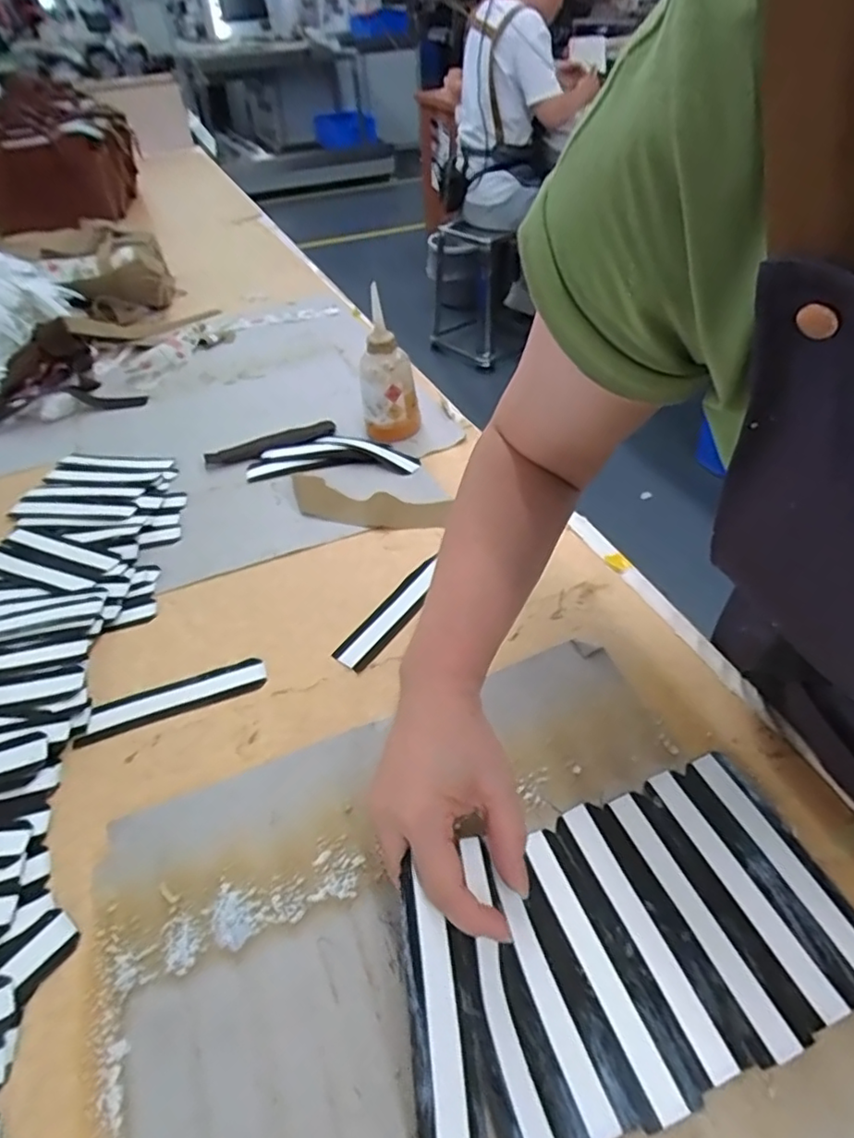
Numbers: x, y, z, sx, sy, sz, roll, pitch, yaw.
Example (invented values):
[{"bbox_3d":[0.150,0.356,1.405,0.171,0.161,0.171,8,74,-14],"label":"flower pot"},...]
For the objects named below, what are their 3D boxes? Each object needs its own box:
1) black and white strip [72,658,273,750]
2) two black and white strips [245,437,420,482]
[{"bbox_3d":[-0.192,0.098,0.467,0.136,0.004,0.026,-18,45,-15],"label":"black and white strip"},{"bbox_3d":[-0.108,-0.130,0.698,0.187,0.007,0.077,-3,43,0],"label":"two black and white strips"}]

